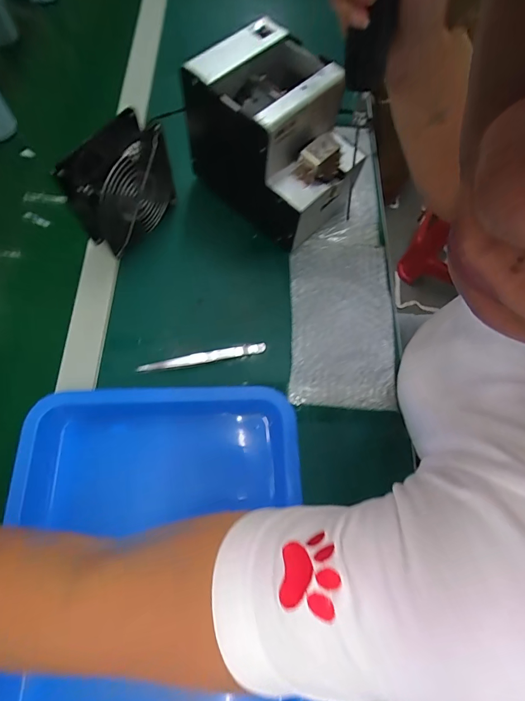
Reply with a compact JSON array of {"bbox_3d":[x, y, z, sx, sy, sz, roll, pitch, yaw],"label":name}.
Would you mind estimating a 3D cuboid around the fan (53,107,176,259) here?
[{"bbox_3d":[-0.161,-0.188,0.413,0.049,0.111,0.125,31,71,9],"label":"fan"}]

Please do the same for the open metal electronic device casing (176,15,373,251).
[{"bbox_3d":[0.014,-0.253,0.438,0.182,0.145,0.138,38,72,12],"label":"open metal electronic device casing"}]

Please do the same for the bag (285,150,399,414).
[{"bbox_3d":[0.099,-0.093,0.453,0.121,0.018,0.320,3,69,-1],"label":"bag"}]

